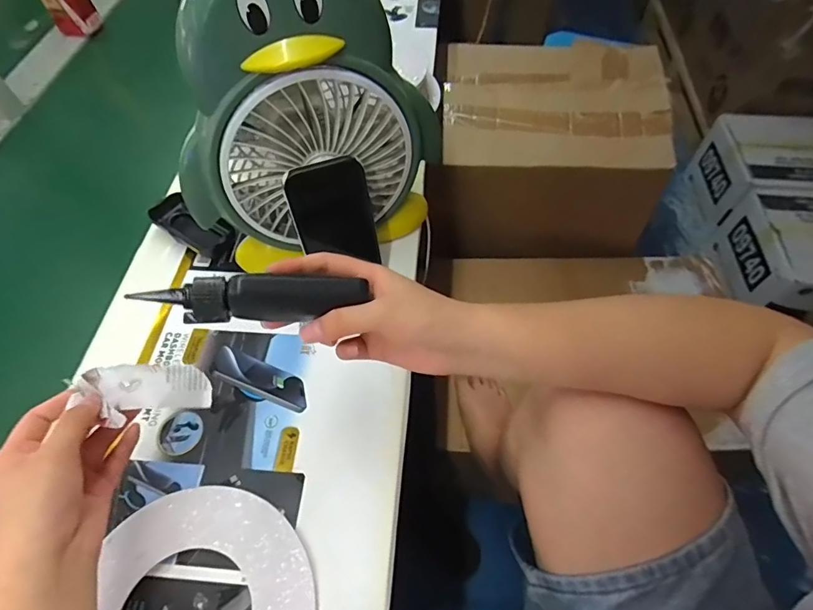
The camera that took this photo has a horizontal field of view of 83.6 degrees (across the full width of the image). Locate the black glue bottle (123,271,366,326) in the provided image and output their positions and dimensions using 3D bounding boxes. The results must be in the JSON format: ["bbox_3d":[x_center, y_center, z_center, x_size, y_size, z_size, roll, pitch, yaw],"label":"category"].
[{"bbox_3d":[-0.096,-0.005,0.292,0.137,0.031,0.022,-2,57,-9],"label":"black glue bottle"}]

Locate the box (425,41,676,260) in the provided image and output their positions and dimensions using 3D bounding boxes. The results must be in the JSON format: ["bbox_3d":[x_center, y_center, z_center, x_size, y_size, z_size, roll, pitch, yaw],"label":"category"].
[{"bbox_3d":[0.263,-0.326,0.951,0.440,0.323,0.394,3,57,3],"label":"box"}]

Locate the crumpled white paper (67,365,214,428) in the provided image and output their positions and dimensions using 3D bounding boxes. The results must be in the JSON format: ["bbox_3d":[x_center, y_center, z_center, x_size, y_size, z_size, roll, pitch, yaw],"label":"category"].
[{"bbox_3d":[-0.200,0.069,0.352,0.090,0.013,0.045,7,54,-26],"label":"crumpled white paper"}]

